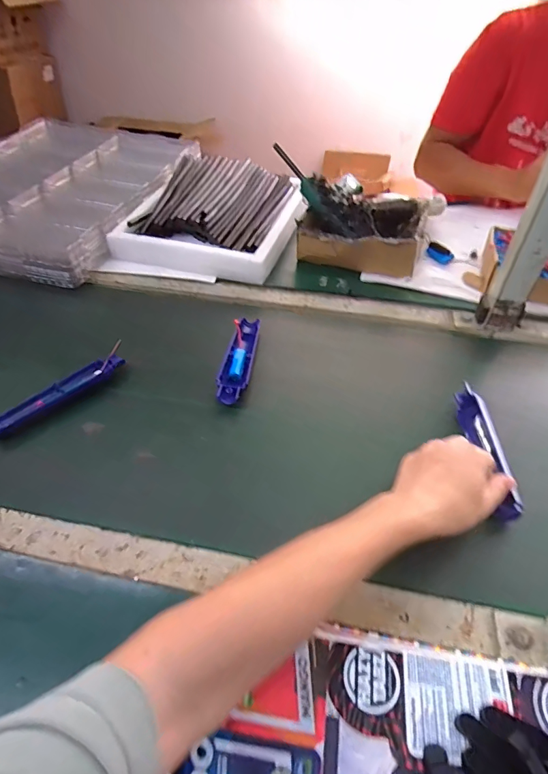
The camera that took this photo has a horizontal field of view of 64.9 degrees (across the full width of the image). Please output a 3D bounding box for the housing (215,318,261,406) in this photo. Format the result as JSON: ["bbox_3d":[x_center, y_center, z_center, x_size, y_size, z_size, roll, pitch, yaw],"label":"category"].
[{"bbox_3d":[-0.048,-0.041,0.588,0.037,0.014,0.165,6,46,3],"label":"housing"}]

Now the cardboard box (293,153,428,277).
[{"bbox_3d":[0.161,-0.305,0.781,0.223,0.085,0.223,13,47,9],"label":"cardboard box"}]

